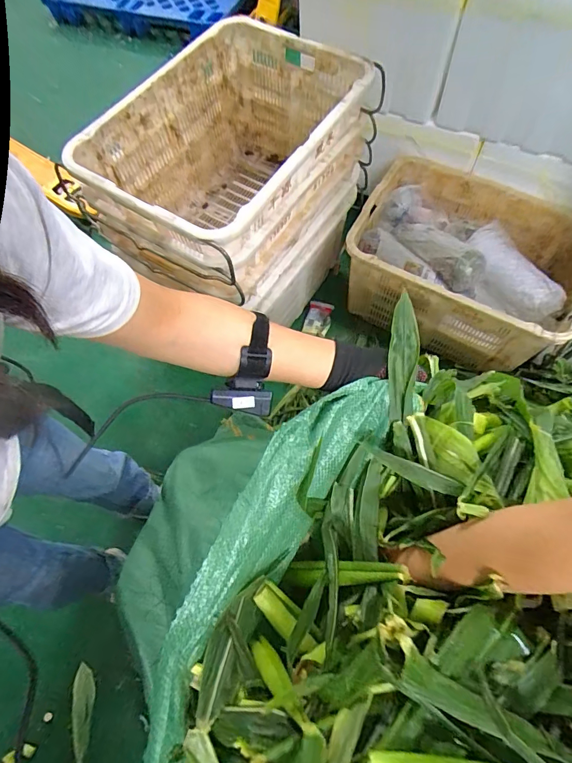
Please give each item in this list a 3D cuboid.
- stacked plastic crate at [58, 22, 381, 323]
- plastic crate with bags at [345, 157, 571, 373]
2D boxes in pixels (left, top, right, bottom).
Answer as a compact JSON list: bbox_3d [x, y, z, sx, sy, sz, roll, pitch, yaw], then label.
[{"bbox_3d":[-0.144,-0.574,1.147,0.553,0.432,0.734,33,71,15],"label":"stacked plastic crate"},{"bbox_3d":[0.537,-0.355,1.265,0.651,0.297,0.428,31,70,15],"label":"plastic crate with bags"}]

